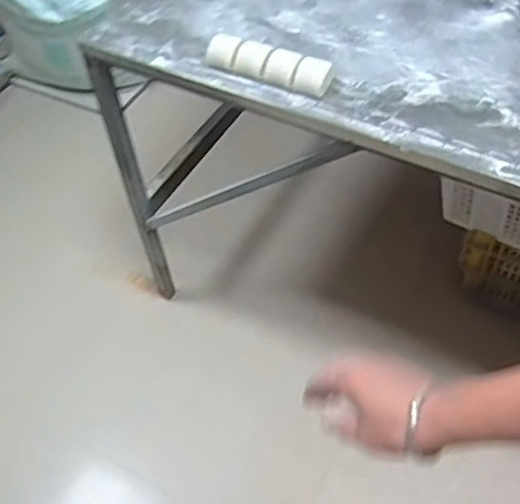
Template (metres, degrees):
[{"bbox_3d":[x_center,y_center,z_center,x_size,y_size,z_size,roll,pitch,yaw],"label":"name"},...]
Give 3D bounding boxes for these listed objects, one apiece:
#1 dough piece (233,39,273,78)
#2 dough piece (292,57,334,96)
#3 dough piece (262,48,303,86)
[{"bbox_3d":[-0.011,-0.286,0.936,0.052,0.028,0.047,23,59,21],"label":"dough piece"},{"bbox_3d":[0.078,-0.250,0.901,0.054,0.026,0.047,29,61,24],"label":"dough piece"},{"bbox_3d":[0.033,-0.270,0.918,0.049,0.030,0.041,26,60,22],"label":"dough piece"}]

